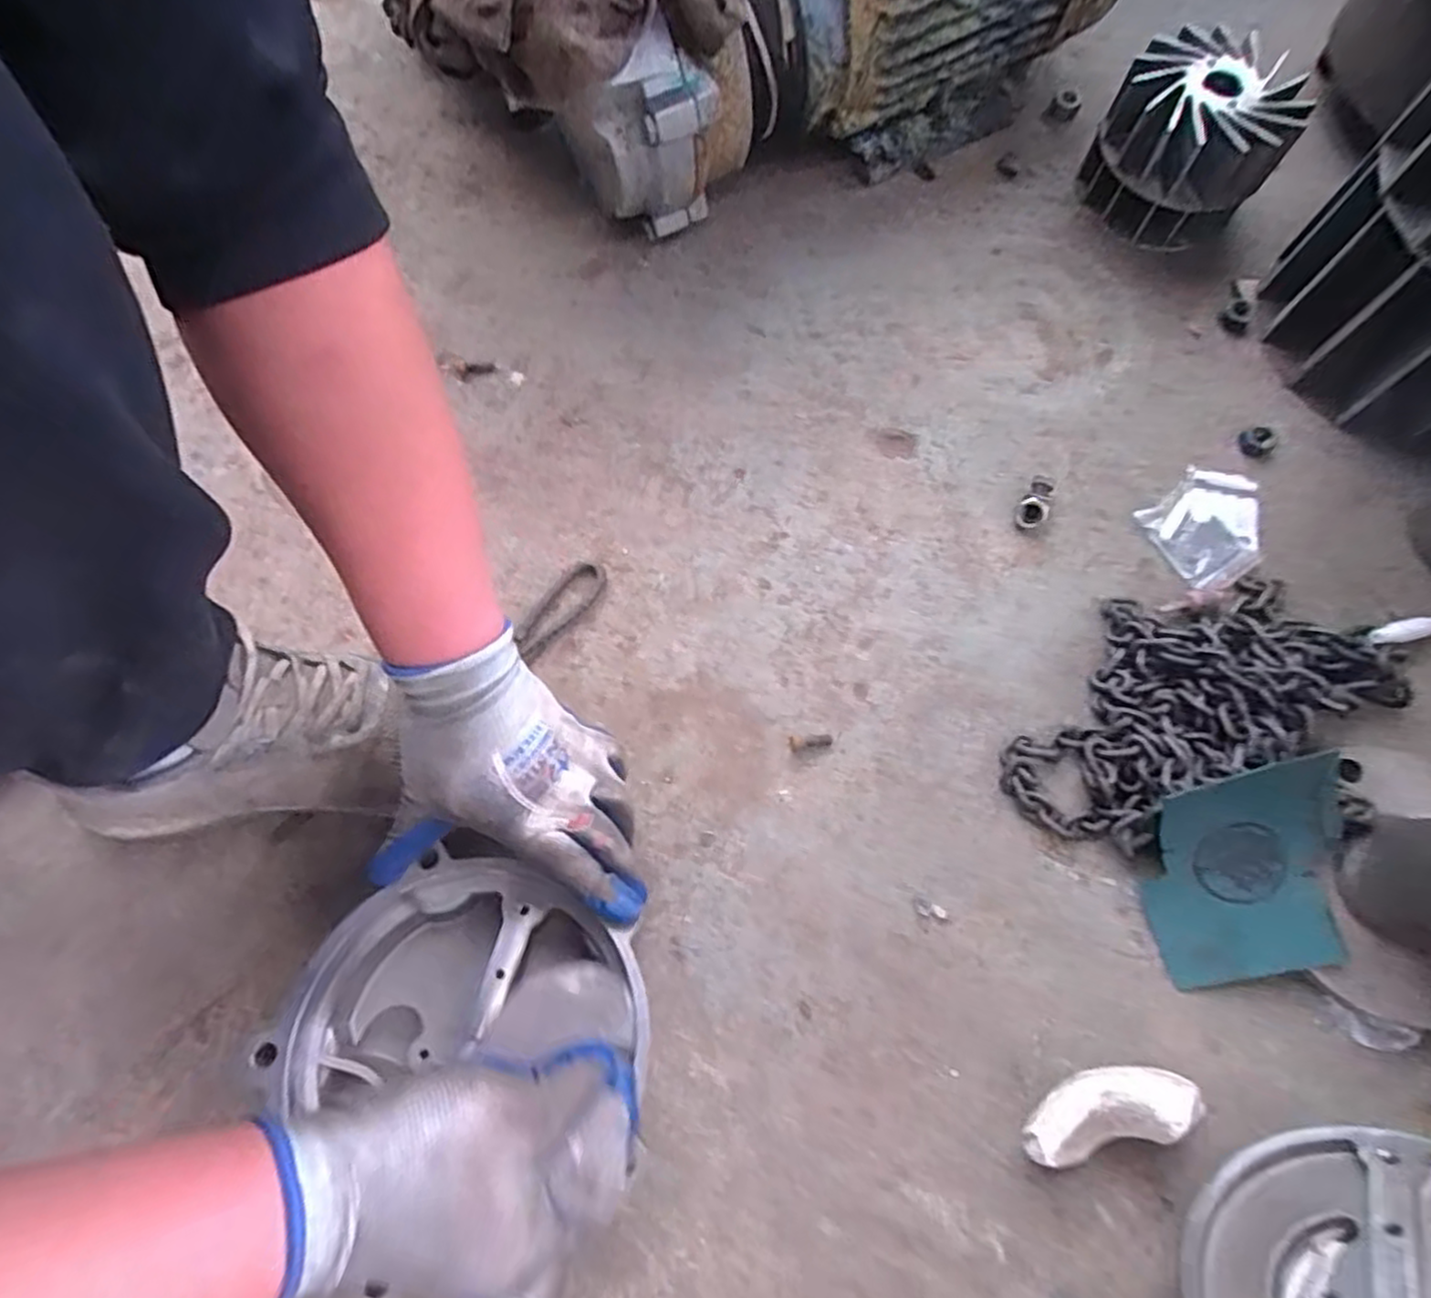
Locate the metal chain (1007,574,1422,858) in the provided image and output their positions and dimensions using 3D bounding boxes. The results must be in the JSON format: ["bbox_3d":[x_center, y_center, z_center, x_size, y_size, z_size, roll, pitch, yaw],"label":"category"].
[{"bbox_3d":[0.333,0.029,0.513,0.289,0.037,0.145,-29,74,-8],"label":"metal chain"}]

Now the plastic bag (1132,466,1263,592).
[{"bbox_3d":[0.396,-0.099,0.575,0.104,0.010,0.085,-38,75,-10],"label":"plastic bag"}]

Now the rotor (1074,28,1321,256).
[{"bbox_3d":[0.409,-0.442,0.629,0.143,0.113,0.130,0,72,1],"label":"rotor"}]

